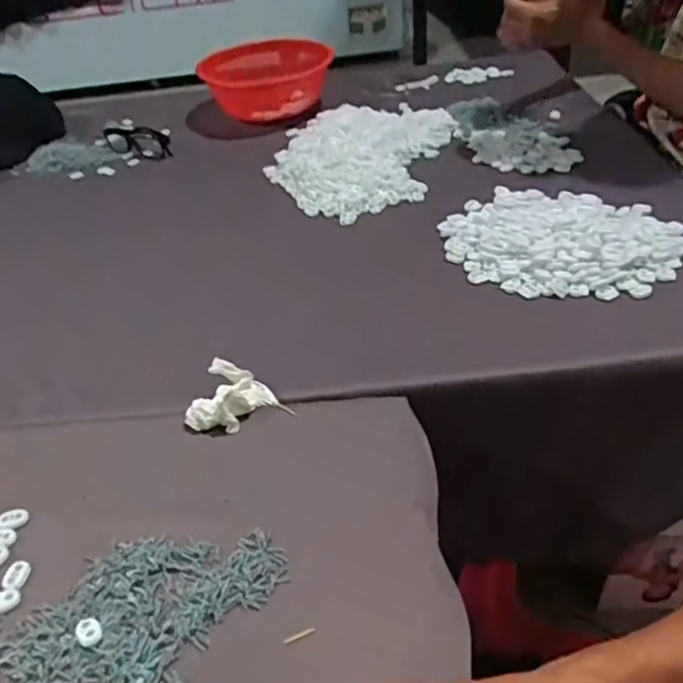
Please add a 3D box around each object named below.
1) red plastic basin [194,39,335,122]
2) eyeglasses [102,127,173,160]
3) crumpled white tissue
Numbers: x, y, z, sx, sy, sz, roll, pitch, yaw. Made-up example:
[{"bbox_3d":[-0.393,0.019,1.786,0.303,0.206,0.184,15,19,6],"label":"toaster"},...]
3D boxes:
[{"bbox_3d":[-0.133,-0.481,1.177,0.221,0.089,0.221,-3,40,3],"label":"red plastic basin"},{"bbox_3d":[-0.335,-0.333,1.065,0.143,0.029,0.055,22,47,29],"label":"eyeglasses"},{"bbox_3d":[-0.094,0.046,0.575,0.086,0.033,0.060,-13,40,-9],"label":"crumpled white tissue"}]

